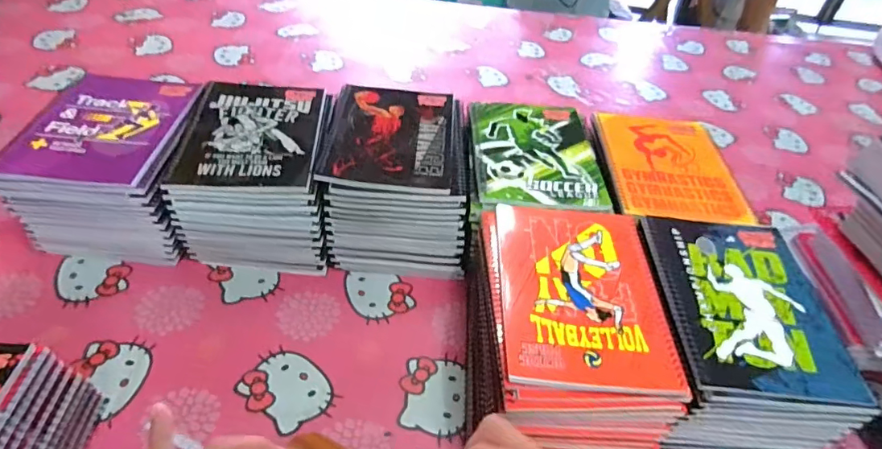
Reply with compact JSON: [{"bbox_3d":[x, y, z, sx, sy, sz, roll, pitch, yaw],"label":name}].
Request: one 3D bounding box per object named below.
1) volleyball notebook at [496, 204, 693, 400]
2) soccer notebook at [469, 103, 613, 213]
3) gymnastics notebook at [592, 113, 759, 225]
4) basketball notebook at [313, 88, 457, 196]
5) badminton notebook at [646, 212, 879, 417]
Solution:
[{"bbox_3d":[0.134,0.059,0.455,0.154,0.007,0.202,5,45,-2],"label":"volleyball notebook"},{"bbox_3d":[0.116,-0.091,0.597,0.151,0.007,0.200,3,46,-4],"label":"soccer notebook"},{"bbox_3d":[0.282,-0.079,0.604,0.158,0.006,0.204,6,45,-1],"label":"gymnastics notebook"},{"bbox_3d":[-0.060,-0.112,0.592,0.146,0.009,0.196,4,45,-3],"label":"basketball notebook"},{"bbox_3d":[0.288,0.073,0.464,0.153,0.016,0.202,4,45,-2],"label":"badminton notebook"}]

